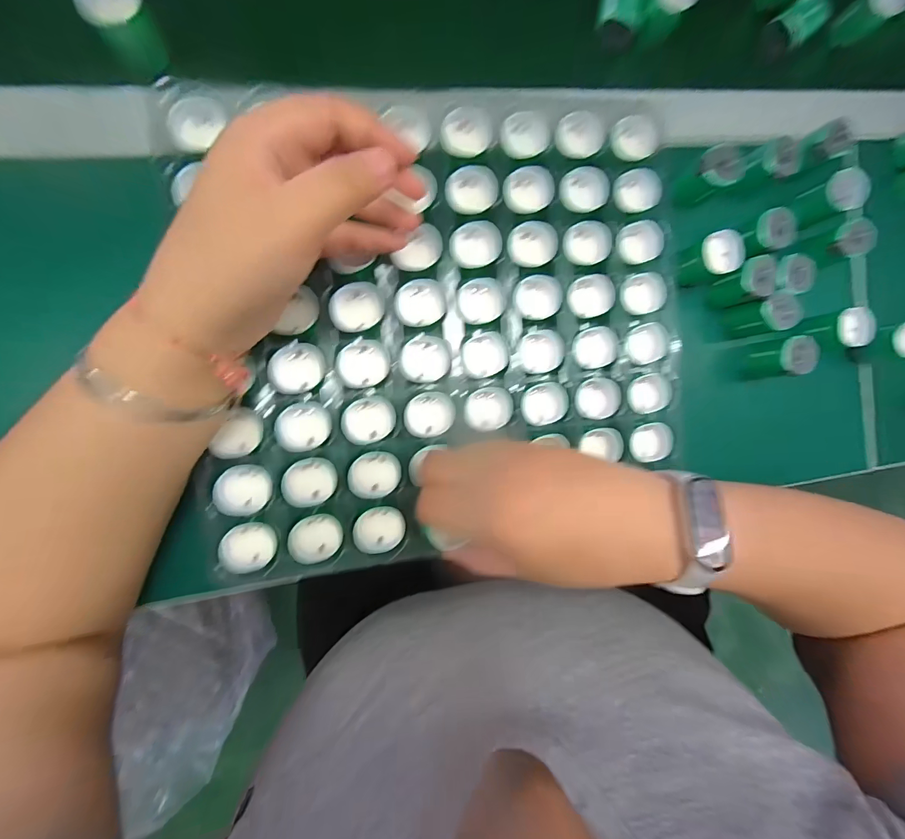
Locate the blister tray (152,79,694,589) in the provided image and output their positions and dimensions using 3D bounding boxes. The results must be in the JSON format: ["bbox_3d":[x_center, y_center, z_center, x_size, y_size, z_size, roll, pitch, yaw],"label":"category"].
[{"bbox_3d":[0.002,-0.057,0.256,0.312,0.020,0.284,-6,93,-9],"label":"blister tray"}]

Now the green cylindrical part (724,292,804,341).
[{"bbox_3d":[0.245,-0.082,0.310,0.022,0.054,0.027,-13,95,-6],"label":"green cylindrical part"}]

